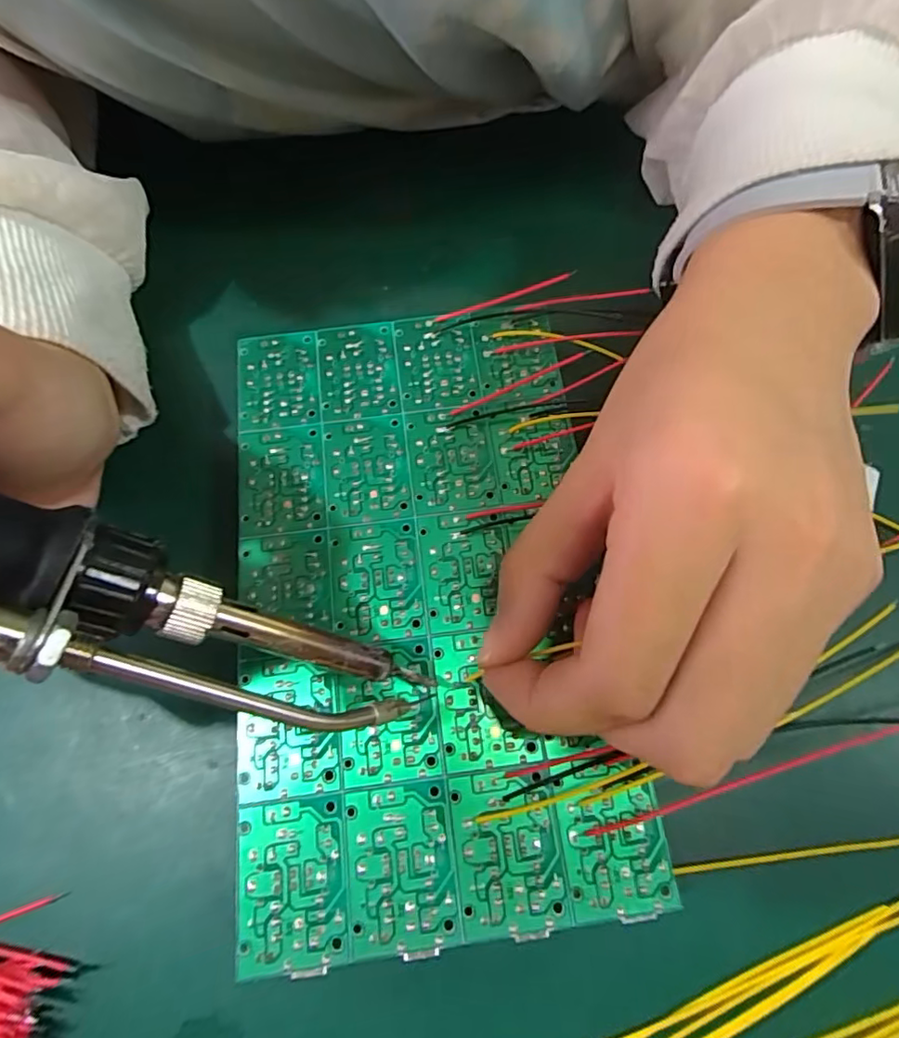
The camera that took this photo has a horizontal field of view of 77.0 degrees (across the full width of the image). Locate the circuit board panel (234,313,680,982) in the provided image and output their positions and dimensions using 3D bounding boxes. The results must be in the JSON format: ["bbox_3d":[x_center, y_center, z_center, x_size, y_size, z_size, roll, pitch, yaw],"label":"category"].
[{"bbox_3d":[-0.008,0.019,0.164,0.101,0.016,0.172,-7,71,-2],"label":"circuit board panel"}]

